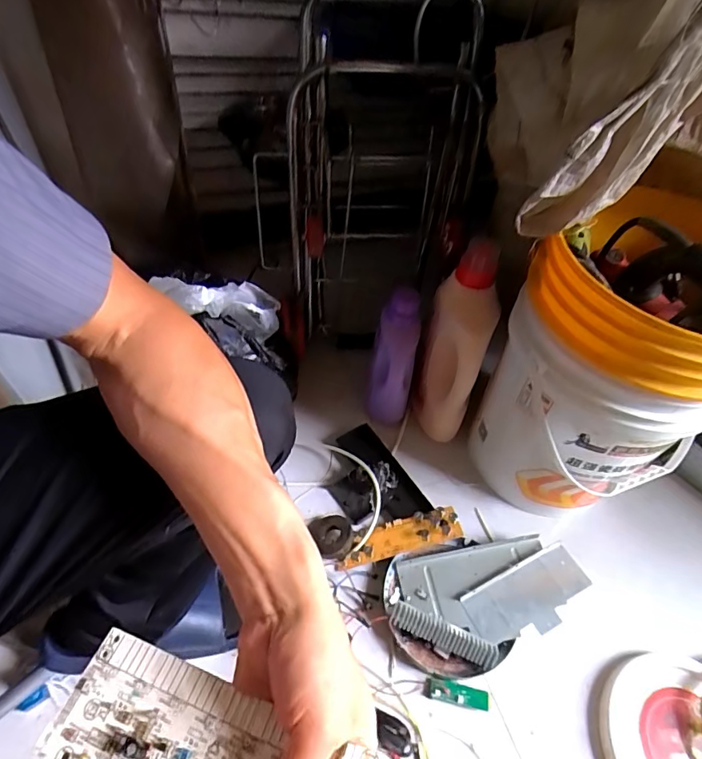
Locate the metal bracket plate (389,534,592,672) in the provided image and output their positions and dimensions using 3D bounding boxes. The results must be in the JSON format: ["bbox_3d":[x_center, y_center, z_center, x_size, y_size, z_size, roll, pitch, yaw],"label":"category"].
[{"bbox_3d":[0.212,0.330,0.713,0.285,0.031,0.159,-4,51,-8],"label":"metal bracket plate"}]

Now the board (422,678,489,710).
[{"bbox_3d":[0.147,0.436,0.653,0.088,0.007,0.025,9,51,3],"label":"board"}]

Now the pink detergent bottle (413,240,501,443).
[{"bbox_3d":[0.176,-0.057,0.826,0.101,0.348,0.155,12,51,5],"label":"pink detergent bottle"}]

